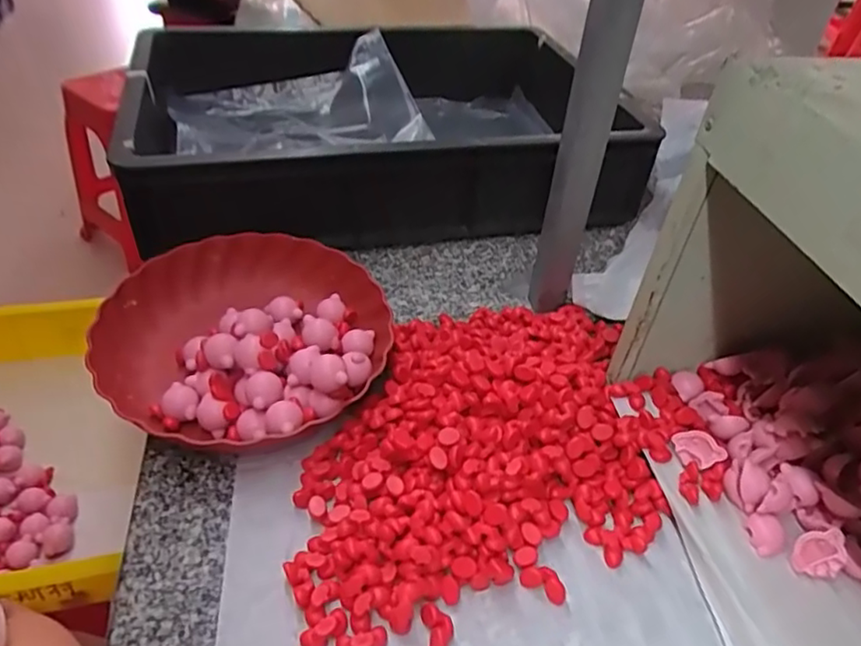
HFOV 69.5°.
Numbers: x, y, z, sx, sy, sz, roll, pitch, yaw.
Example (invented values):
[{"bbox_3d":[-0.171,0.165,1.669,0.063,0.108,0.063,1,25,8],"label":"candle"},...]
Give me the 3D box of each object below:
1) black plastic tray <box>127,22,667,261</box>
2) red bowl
[{"bbox_3d":[-0.060,-0.265,0.810,0.580,0.129,0.446,-8,43,-14],"label":"black plastic tray"},{"bbox_3d":[-0.158,0.006,0.551,0.228,0.065,0.216,3,41,-2],"label":"red bowl"}]

